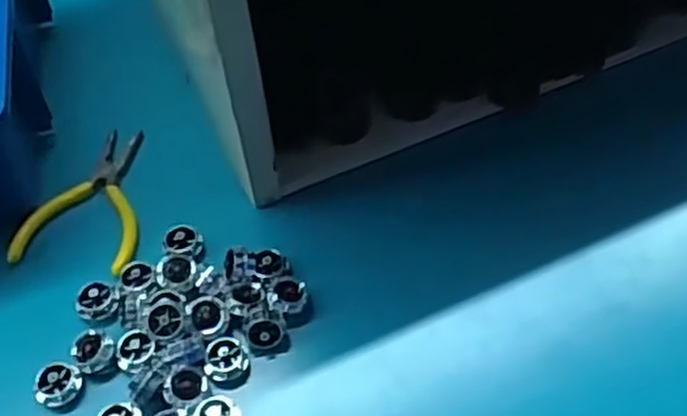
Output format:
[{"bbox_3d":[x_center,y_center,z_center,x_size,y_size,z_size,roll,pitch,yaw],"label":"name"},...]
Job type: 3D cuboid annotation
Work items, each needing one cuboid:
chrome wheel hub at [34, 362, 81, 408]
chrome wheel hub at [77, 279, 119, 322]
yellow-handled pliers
[{"bbox_3d":[-0.163,0.103,0.433,0.024,0.020,0.024,0,58,1],"label":"chrome wheel hub"},{"bbox_3d":[-0.151,0.060,0.462,0.023,0.015,0.026,-39,65,-21],"label":"chrome wheel hub"},{"bbox_3d":[-0.166,-0.009,0.514,0.078,0.011,0.118,11,59,7],"label":"yellow-handled pliers"}]

